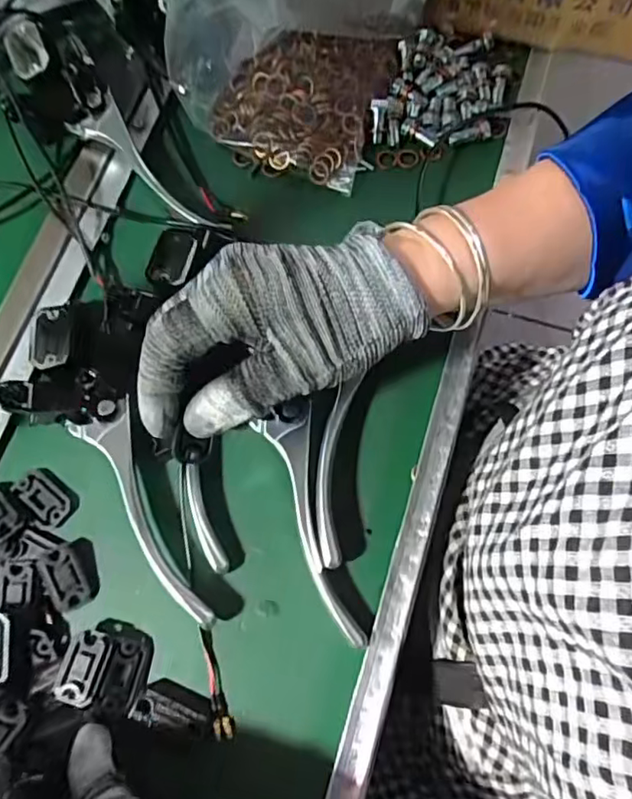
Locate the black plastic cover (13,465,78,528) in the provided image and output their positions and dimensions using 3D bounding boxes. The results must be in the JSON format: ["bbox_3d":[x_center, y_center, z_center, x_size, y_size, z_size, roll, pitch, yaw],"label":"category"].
[{"bbox_3d":[-0.164,0.059,0.361,0.038,0.005,0.025,40,77,10],"label":"black plastic cover"}]

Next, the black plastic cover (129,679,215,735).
[{"bbox_3d":[-0.076,0.167,0.324,0.044,0.006,0.022,9,74,1],"label":"black plastic cover"}]

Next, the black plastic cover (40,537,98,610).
[{"bbox_3d":[-0.142,0.101,0.346,0.027,0.010,0.038,-17,75,-6],"label":"black plastic cover"}]

